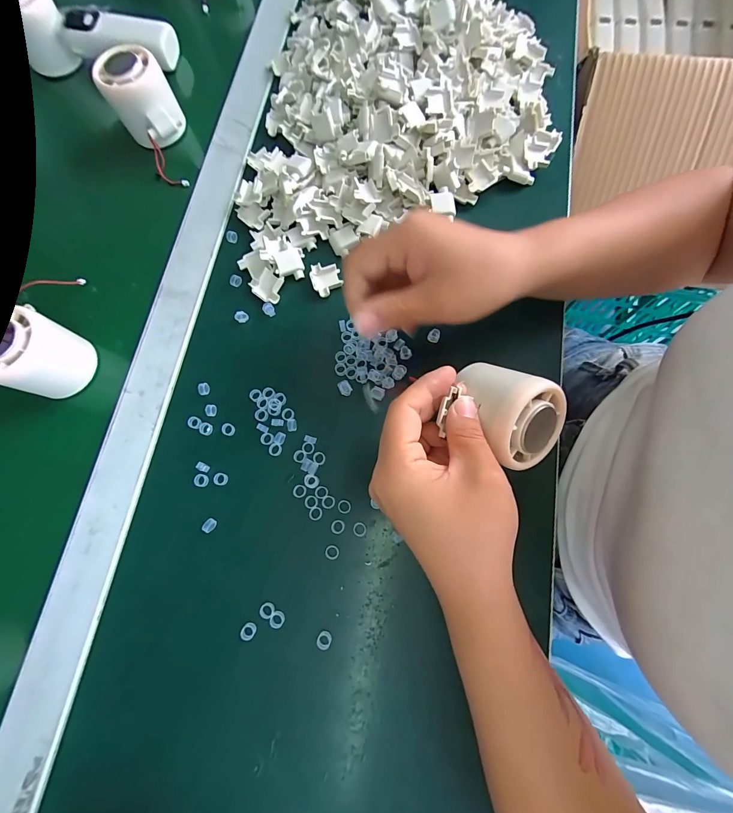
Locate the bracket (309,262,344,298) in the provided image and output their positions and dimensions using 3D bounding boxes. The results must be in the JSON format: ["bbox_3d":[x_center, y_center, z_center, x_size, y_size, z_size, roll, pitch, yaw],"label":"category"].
[{"bbox_3d":[-0.034,-0.108,0.296,0.025,0.006,0.030,-19,75,-3],"label":"bracket"}]

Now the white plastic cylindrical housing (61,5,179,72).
[{"bbox_3d":[-0.252,-0.378,0.358,0.101,0.028,0.040,9,76,4],"label":"white plastic cylindrical housing"}]

